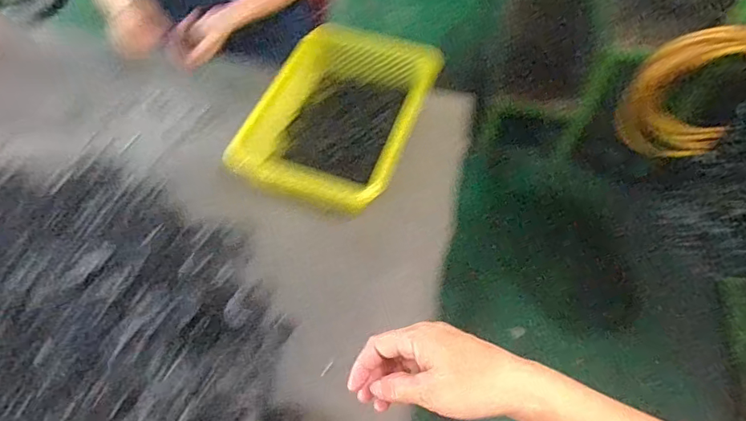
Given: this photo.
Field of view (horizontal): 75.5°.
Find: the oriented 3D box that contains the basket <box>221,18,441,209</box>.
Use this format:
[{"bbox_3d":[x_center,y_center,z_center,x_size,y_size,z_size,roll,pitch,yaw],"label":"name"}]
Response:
[{"bbox_3d":[-0.064,-0.163,0.851,0.269,0.090,0.368,17,58,11],"label":"basket"}]

